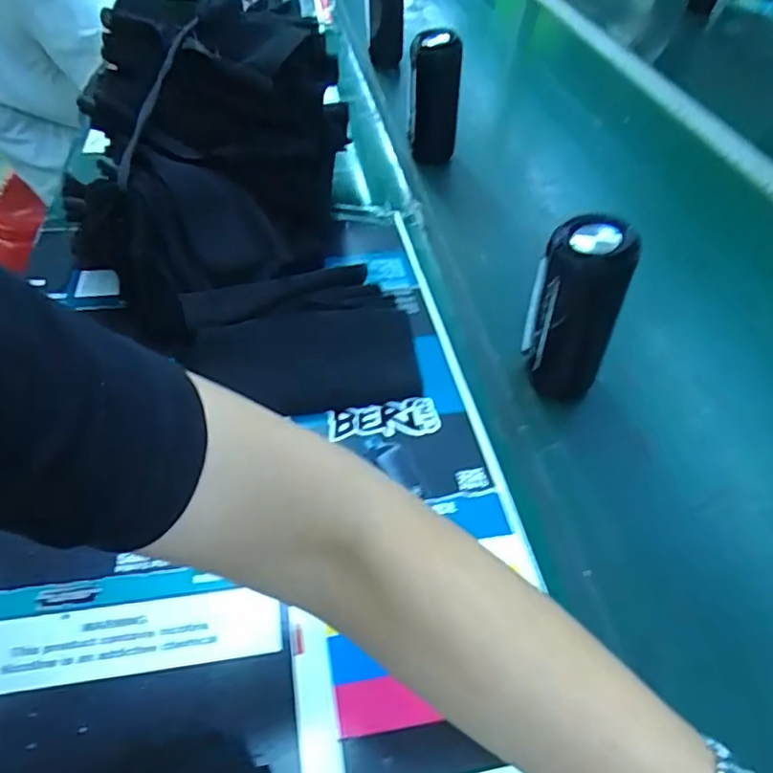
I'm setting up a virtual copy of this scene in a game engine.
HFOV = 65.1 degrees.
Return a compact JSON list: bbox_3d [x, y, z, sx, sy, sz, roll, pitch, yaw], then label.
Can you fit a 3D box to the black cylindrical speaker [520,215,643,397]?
[{"bbox_3d":[0.149,-0.063,0.482,0.064,0.143,0.054,20,48,13],"label":"black cylindrical speaker"}]

